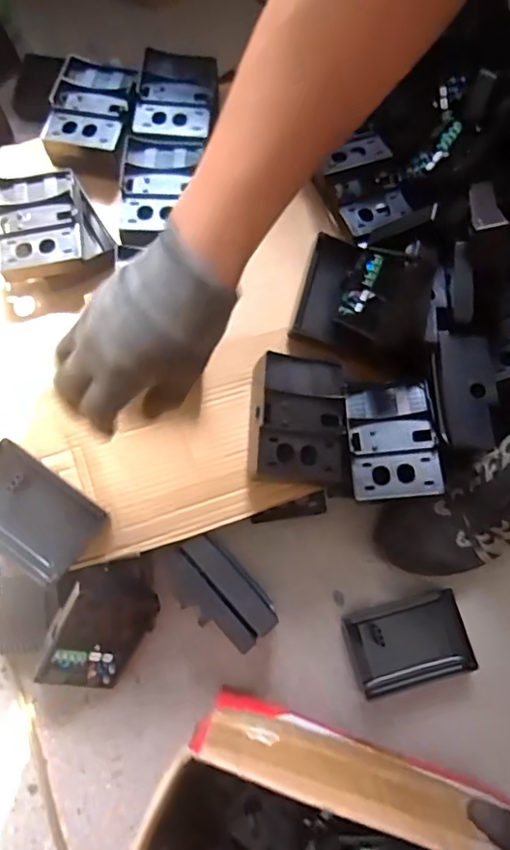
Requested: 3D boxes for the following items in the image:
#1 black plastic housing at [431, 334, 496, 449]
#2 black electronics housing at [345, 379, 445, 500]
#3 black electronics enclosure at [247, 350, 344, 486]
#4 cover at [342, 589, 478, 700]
[{"bbox_3d":[0.212,-0.036,0.569,0.064,0.034,0.120,4,76,2],"label":"black plastic housing"},{"bbox_3d":[0.139,0.013,0.566,0.084,0.025,0.123,-4,76,0],"label":"black electronics housing"},{"bbox_3d":[0.044,-0.004,0.571,0.092,0.057,0.129,5,78,-12],"label":"black electronics enclosure"},{"bbox_3d":[0.170,0.244,0.624,0.128,0.037,0.088,-14,75,-3],"label":"cover"}]

